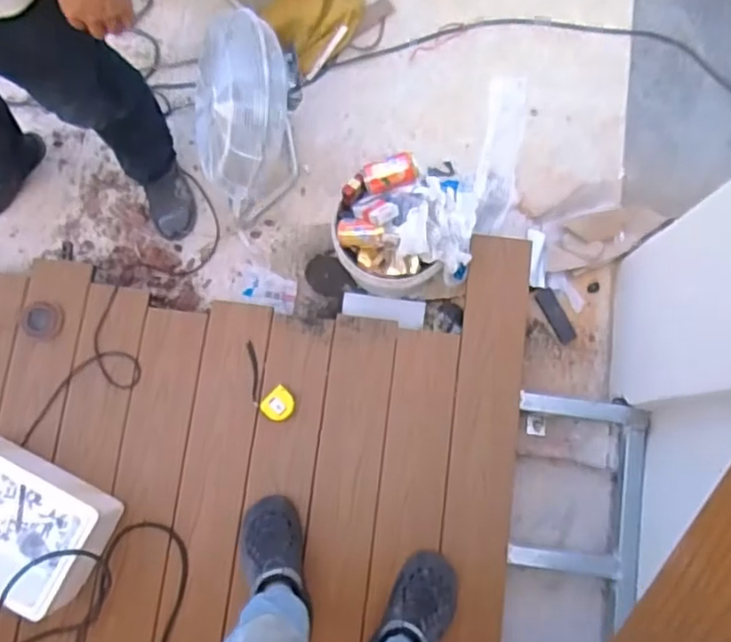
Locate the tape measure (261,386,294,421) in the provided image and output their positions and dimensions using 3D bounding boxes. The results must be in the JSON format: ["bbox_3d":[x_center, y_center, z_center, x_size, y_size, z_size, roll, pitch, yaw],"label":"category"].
[{"bbox_3d":[-0.184,0.181,1.370,0.061,0.033,0.067,41,83,8],"label":"tape measure"}]

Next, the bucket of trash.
[{"bbox_3d":[0.081,-0.196,1.436,0.310,0.273,0.258,-10,79,-1],"label":"bucket of trash"}]

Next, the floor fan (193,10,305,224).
[{"bbox_3d":[-0.266,-0.452,1.413,0.247,0.386,0.339,-25,80,-4],"label":"floor fan"}]

